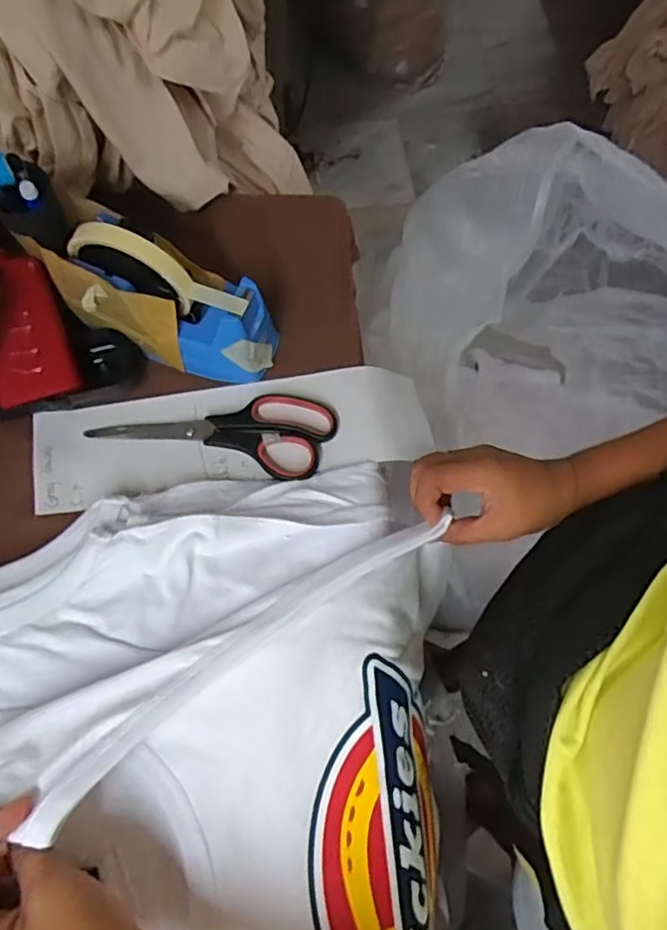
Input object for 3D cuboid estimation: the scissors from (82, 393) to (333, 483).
[{"bbox_3d":[-0.090,-0.034,0.460,0.178,0.010,0.067,11,70,2],"label":"scissors"}]

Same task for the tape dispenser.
[{"bbox_3d":[-0.126,-0.126,0.442,0.166,0.098,0.065,18,70,5],"label":"tape dispenser"}]

